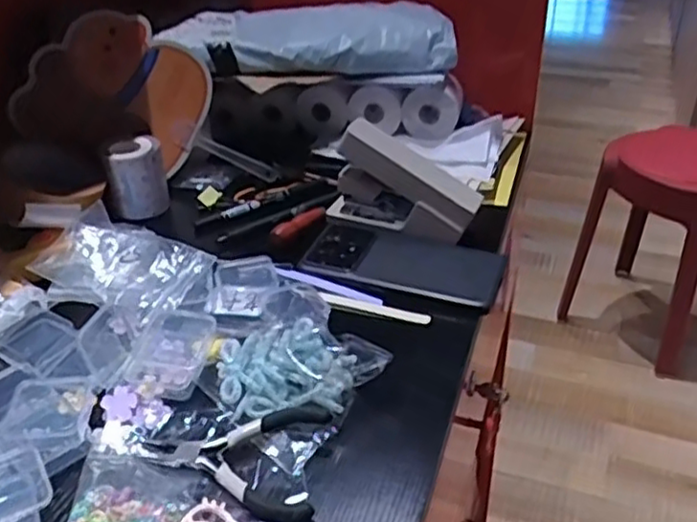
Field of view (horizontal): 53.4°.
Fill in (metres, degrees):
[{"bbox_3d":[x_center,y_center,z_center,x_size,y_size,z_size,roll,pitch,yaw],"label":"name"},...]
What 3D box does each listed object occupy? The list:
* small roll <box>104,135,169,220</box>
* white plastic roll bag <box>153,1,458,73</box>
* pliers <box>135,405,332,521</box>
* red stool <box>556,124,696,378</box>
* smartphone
[{"bbox_3d":[-0.198,-0.080,0.653,0.047,0.061,0.052,-10,36,-11],"label":"small roll"},{"bbox_3d":[-0.038,-0.229,0.708,0.287,0.045,0.115,-3,35,-2],"label":"white plastic roll bag"},{"bbox_3d":[-0.068,0.111,0.406,0.107,0.013,0.070,4,35,8],"label":"pliers"},{"bbox_3d":[0.668,-0.049,1.476,0.310,0.485,0.267,25,43,32],"label":"red stool"},{"bbox_3d":[0.047,-0.003,0.580,0.160,0.011,0.077,11,37,17],"label":"smartphone"}]

